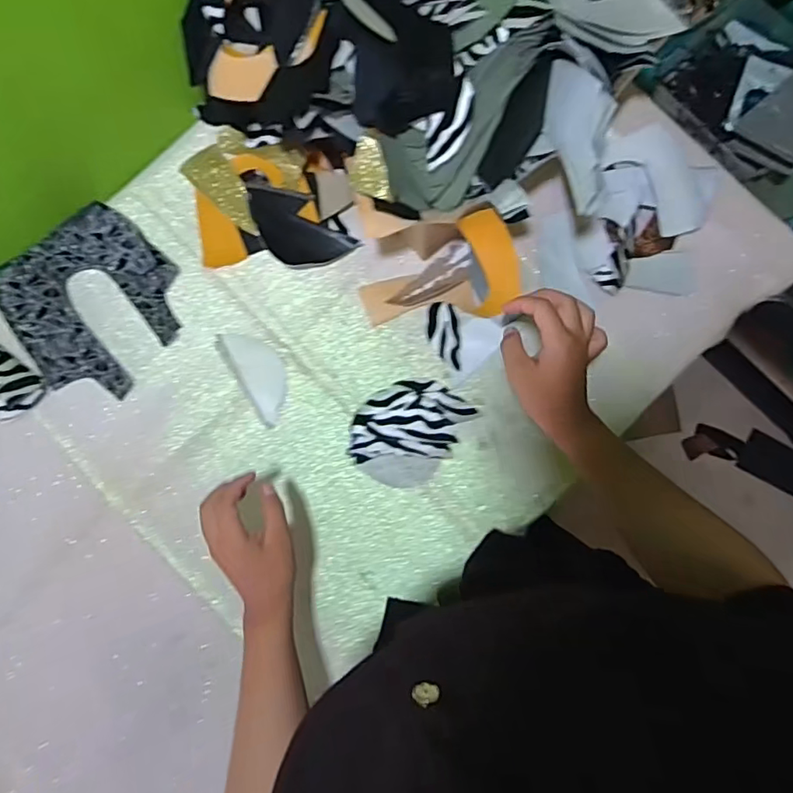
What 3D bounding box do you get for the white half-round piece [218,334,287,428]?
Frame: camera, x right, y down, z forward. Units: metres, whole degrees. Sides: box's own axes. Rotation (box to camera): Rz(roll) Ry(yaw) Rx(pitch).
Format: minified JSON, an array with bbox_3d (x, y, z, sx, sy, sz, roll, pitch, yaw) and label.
[{"bbox_3d":[-0.154,-0.027,0.639,0.050,0.009,0.113,-27,84,-4],"label":"white half-round piece"}]

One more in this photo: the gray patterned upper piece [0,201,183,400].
[{"bbox_3d":[-0.341,-0.105,0.632,0.185,0.033,0.179,-43,85,-5],"label":"gray patterned upper piece"}]

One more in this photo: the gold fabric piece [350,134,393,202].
[{"bbox_3d":[-0.026,-0.211,0.523,0.037,0.009,0.057,-3,110,17],"label":"gold fabric piece"}]

